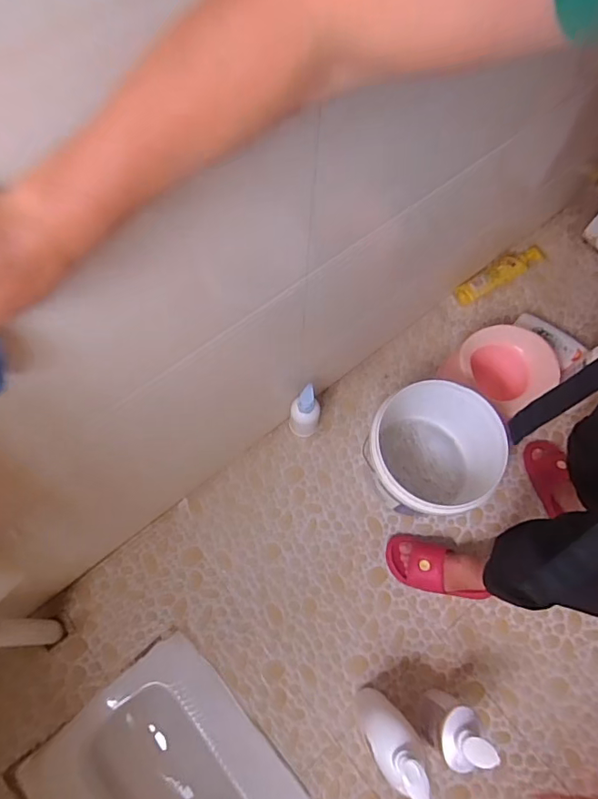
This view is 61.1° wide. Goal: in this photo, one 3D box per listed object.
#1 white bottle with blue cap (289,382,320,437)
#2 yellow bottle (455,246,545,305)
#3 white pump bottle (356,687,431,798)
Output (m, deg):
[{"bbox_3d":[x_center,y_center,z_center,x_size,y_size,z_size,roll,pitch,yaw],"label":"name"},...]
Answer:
[{"bbox_3d":[0.013,0.030,1.159,0.067,0.156,0.062,-2,67,-2],"label":"white bottle with blue cap"},{"bbox_3d":[0.552,-0.345,1.380,0.283,0.065,0.070,-31,72,-14],"label":"yellow bottle"},{"bbox_3d":[0.159,0.587,0.880,0.079,0.291,0.117,-31,71,-13],"label":"white pump bottle"}]

